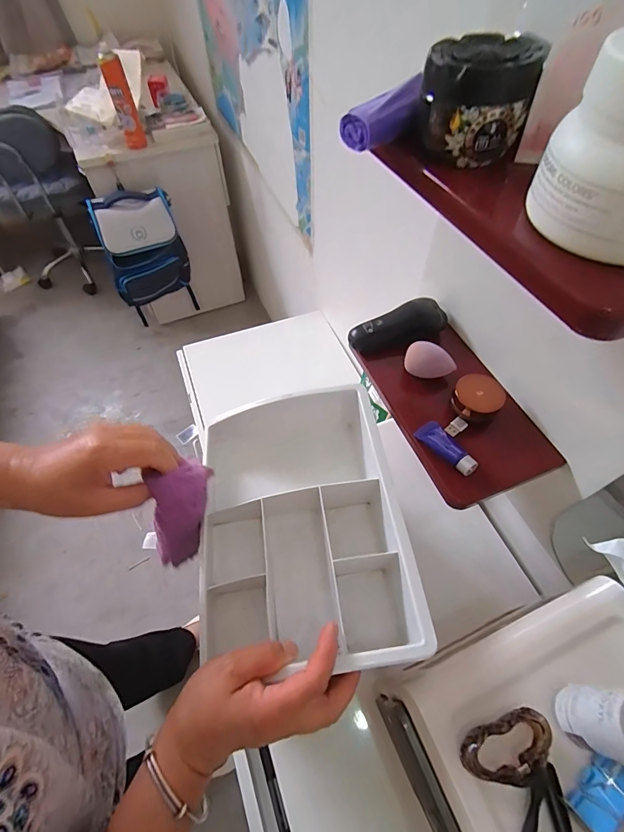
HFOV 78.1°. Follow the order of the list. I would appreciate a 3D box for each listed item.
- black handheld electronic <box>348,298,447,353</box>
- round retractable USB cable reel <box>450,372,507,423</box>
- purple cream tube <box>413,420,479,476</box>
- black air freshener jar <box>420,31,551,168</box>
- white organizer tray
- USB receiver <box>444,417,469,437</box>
[{"bbox_3d":[0.105,-0.113,0.481,0.118,0.028,0.046,-20,58,-12],"label":"black handheld electronic"},{"bbox_3d":[0.180,-0.020,0.417,0.048,0.024,0.047,0,56,0],"label":"round retractable USB cable reel"},{"bbox_3d":[0.138,0.032,0.393,0.024,0.017,0.068,-28,60,-17],"label":"purple cream tube"},{"bbox_3d":[0.100,-0.198,0.240,0.062,0.055,0.058,9,56,6],"label":"black air freshener jar"},{"bbox_3d":[-0.016,0.107,0.401,0.198,0.080,0.276,-9,55,-4],"label":"white organizer tray"},{"bbox_3d":[0.155,0.012,0.412,0.025,0.004,0.014,-32,61,-19],"label":"USB receiver"}]

